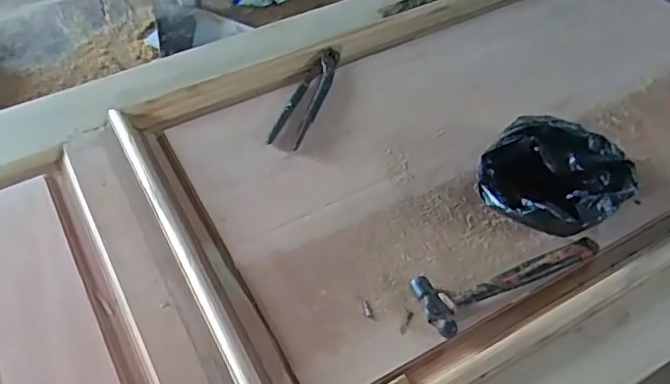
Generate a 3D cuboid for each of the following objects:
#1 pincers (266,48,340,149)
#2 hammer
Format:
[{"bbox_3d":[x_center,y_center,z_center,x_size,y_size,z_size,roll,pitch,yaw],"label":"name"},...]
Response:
[{"bbox_3d":[-0.037,-0.157,0.900,0.049,0.017,0.233,15,53,12],"label":"pincers"},{"bbox_3d":[0.215,0.101,0.705,0.241,0.022,0.072,-18,53,-14],"label":"hammer"}]

